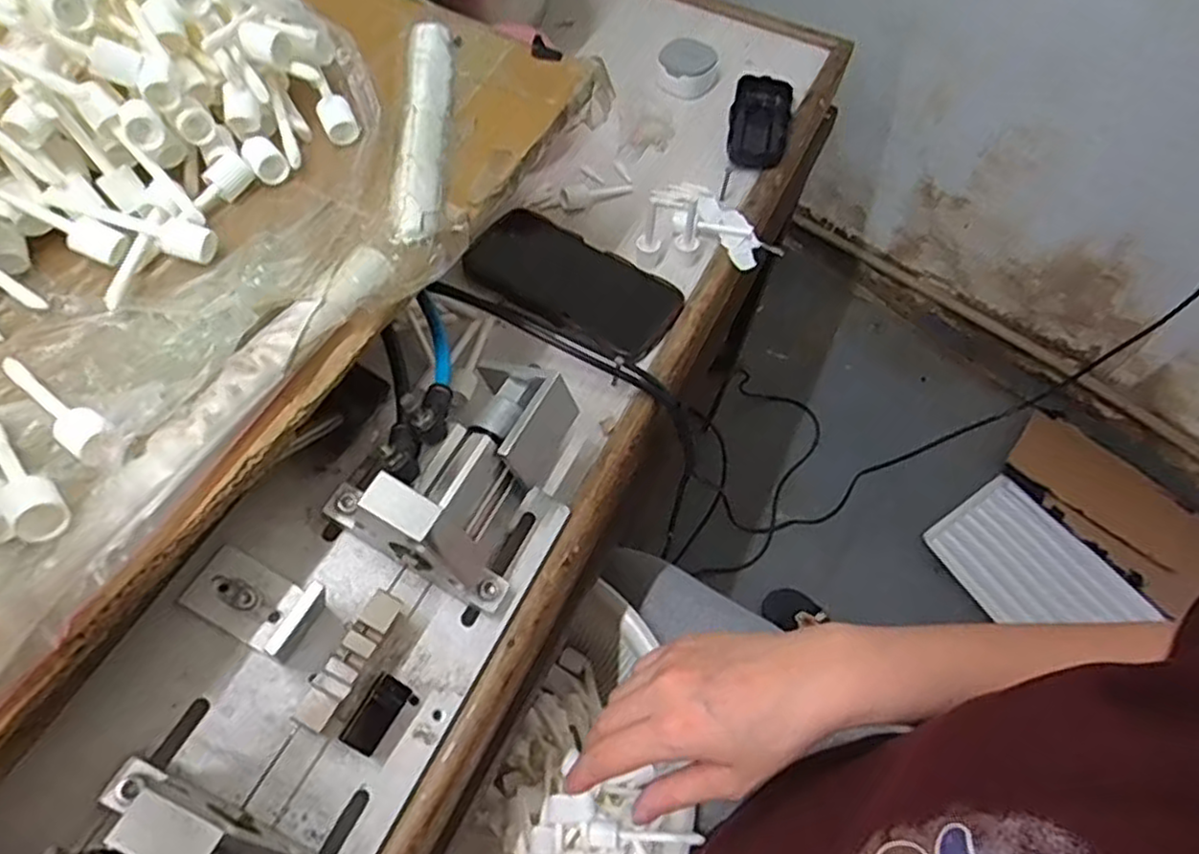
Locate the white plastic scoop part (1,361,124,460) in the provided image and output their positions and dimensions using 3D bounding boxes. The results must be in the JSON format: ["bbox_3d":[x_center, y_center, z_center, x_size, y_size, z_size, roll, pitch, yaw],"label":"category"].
[{"bbox_3d":[-0.238,-0.009,0.312,0.091,0.017,0.018,34,63,15],"label":"white plastic scoop part"}]

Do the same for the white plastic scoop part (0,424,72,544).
[{"bbox_3d":[-0.239,0.019,0.292,0.077,0.016,0.019,31,61,31],"label":"white plastic scoop part"}]

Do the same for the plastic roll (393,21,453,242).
[{"bbox_3d":[-0.101,-0.175,0.412,0.025,0.014,0.173,-1,59,-4],"label":"plastic roll"}]

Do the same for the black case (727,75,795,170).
[{"bbox_3d":[0.148,-0.283,0.665,0.054,0.028,0.116,14,59,4],"label":"black case"}]

